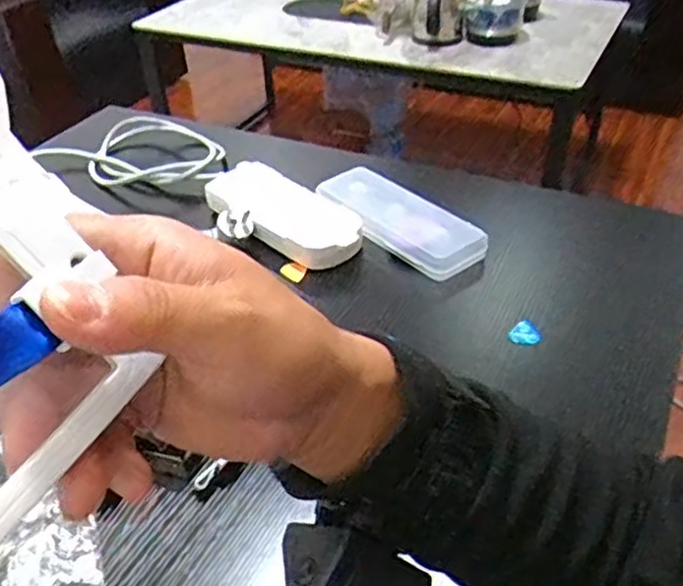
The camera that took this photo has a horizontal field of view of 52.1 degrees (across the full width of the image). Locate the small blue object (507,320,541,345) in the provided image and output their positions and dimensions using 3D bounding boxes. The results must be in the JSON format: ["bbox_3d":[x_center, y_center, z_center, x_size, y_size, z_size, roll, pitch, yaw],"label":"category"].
[{"bbox_3d":[0.156,0.035,0.595,0.027,0.016,0.020,12,40,17],"label":"small blue object"}]

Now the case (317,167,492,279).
[{"bbox_3d":[0.057,-0.076,0.710,0.069,0.025,0.194,-28,44,-30],"label":"case"}]

